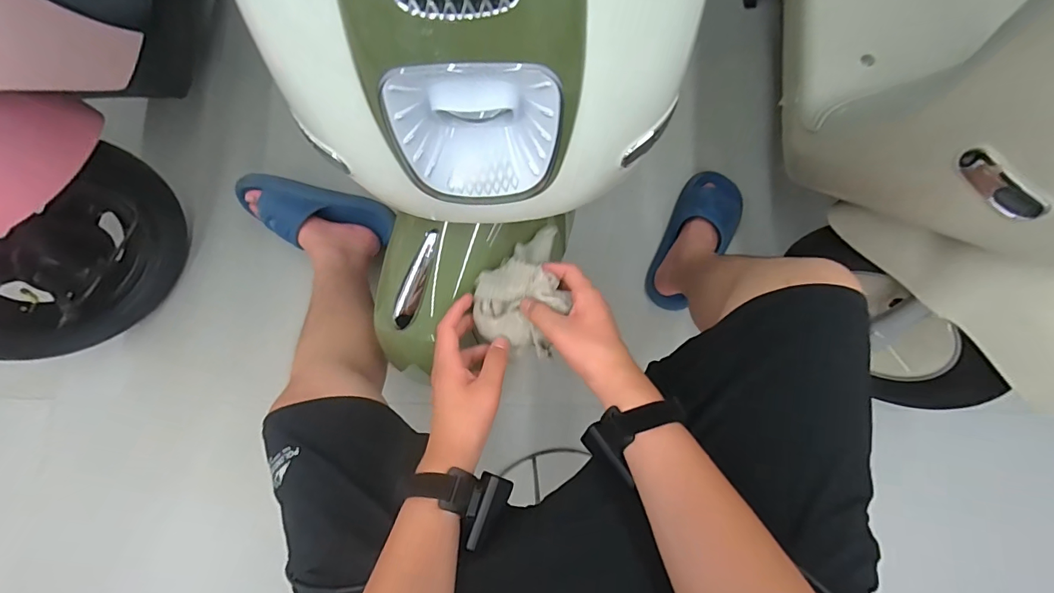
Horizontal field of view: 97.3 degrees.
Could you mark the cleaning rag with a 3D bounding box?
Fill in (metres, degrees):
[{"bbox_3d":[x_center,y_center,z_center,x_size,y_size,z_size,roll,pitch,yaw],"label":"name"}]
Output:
[{"bbox_3d":[-0.002,-0.016,0.504,0.098,0.042,0.138,17,80,3],"label":"cleaning rag"}]

